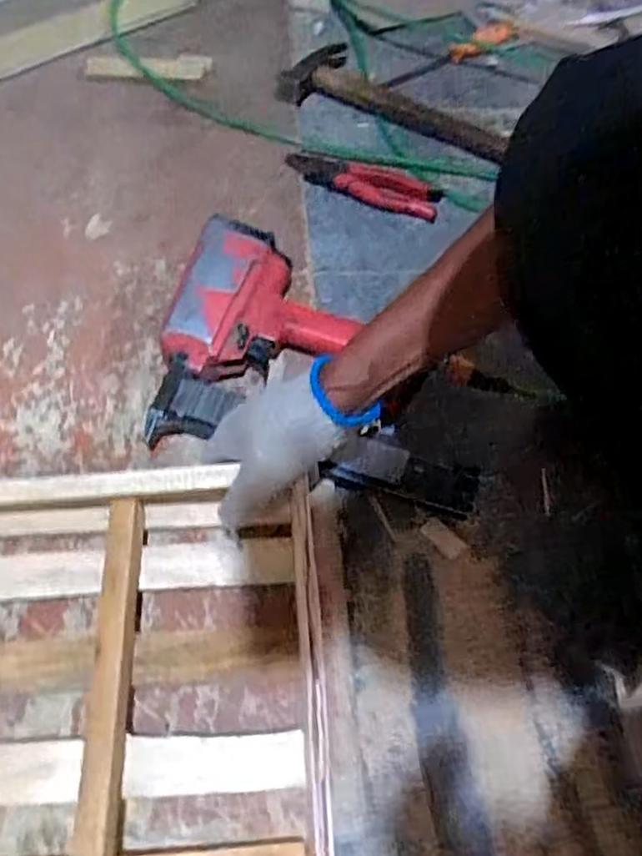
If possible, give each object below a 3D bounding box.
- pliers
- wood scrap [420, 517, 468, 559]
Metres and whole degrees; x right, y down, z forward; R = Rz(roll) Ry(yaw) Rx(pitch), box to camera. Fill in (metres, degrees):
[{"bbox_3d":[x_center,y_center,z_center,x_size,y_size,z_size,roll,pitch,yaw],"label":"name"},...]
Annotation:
[{"bbox_3d":[0.051,-0.297,0.795,0.185,0.014,0.060,15,60,9],"label":"pliers"},{"bbox_3d":[0.109,0.097,0.588,0.039,0.004,0.021,40,66,21],"label":"wood scrap"}]

